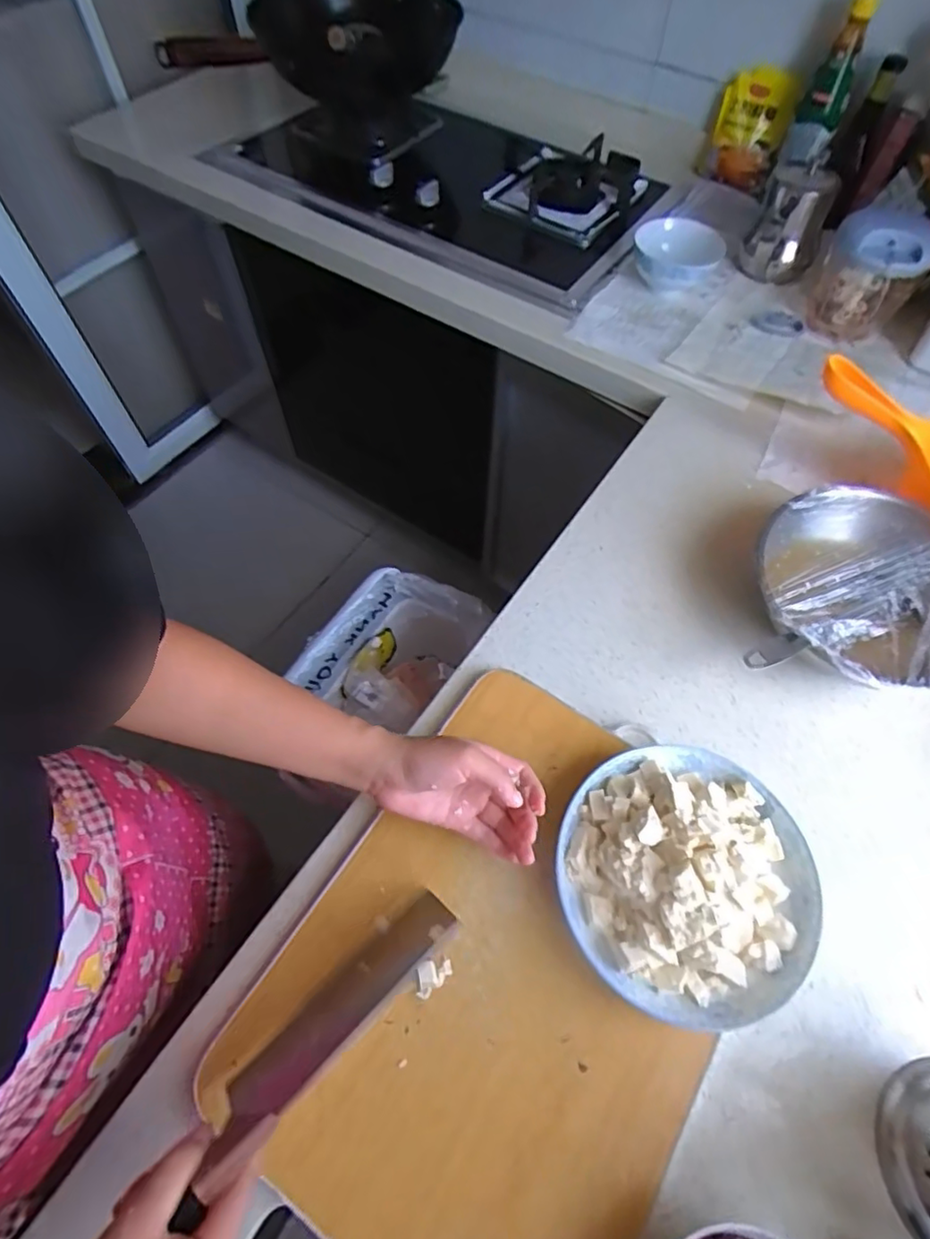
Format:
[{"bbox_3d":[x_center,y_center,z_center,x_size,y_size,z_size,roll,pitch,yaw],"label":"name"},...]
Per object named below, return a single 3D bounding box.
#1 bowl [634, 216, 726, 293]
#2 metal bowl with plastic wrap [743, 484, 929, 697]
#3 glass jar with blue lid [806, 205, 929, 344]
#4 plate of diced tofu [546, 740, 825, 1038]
[{"bbox_3d":[0.302,-0.519,0.863,0.117,0.054,0.123,0,60,-1],"label":"bowl"},{"bbox_3d":[0.380,-0.021,0.582,0.211,0.077,0.209,0,60,-1],"label":"metal bowl with plastic wrap"},{"bbox_3d":[0.531,-0.453,0.798,0.120,0.131,0.097,30,64,15],"label":"glass jar with blue lid"},{"bbox_3d":[0.168,0.190,0.452,0.185,0.072,0.185,0,59,0],"label":"plate of diced tofu"}]

